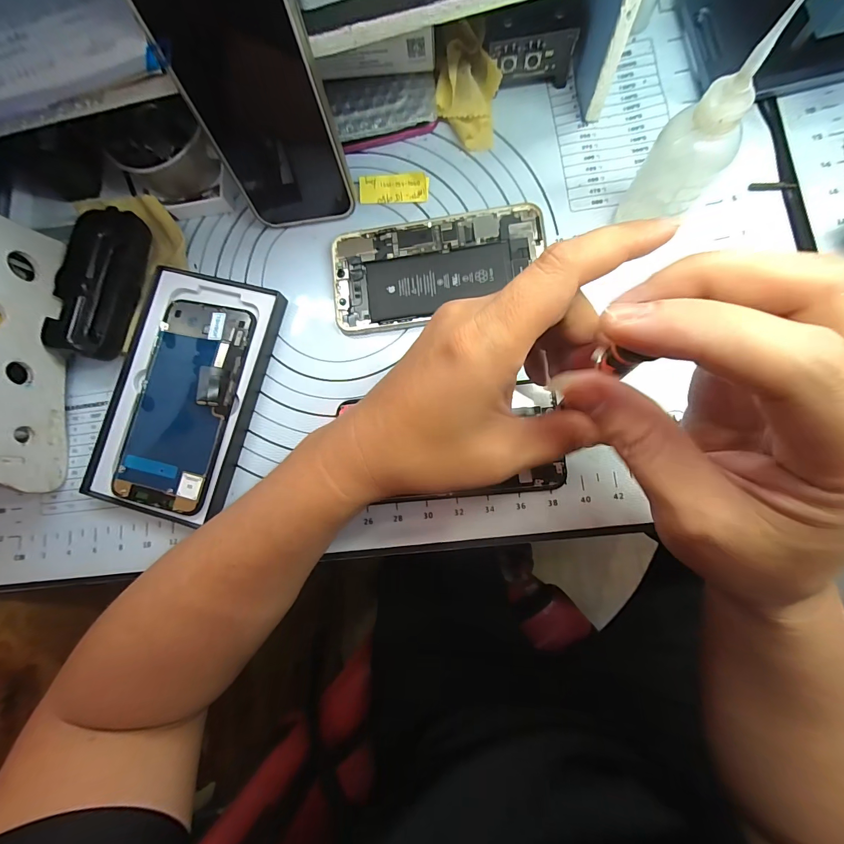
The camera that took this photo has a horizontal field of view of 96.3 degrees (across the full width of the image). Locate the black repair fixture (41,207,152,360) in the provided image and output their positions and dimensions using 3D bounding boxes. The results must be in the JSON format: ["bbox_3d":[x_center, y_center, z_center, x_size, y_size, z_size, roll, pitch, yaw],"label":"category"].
[{"bbox_3d":[-0.236,-0.101,0.278,0.053,0.018,0.106,4,82,7],"label":"black repair fixture"}]

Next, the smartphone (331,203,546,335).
[{"bbox_3d":[0.010,-0.109,0.264,0.146,0.005,0.074,-11,80,5],"label":"smartphone"}]

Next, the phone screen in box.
[{"bbox_3d":[-0.167,-0.022,0.262,0.098,0.027,0.167,12,83,8],"label":"phone screen in box"}]

